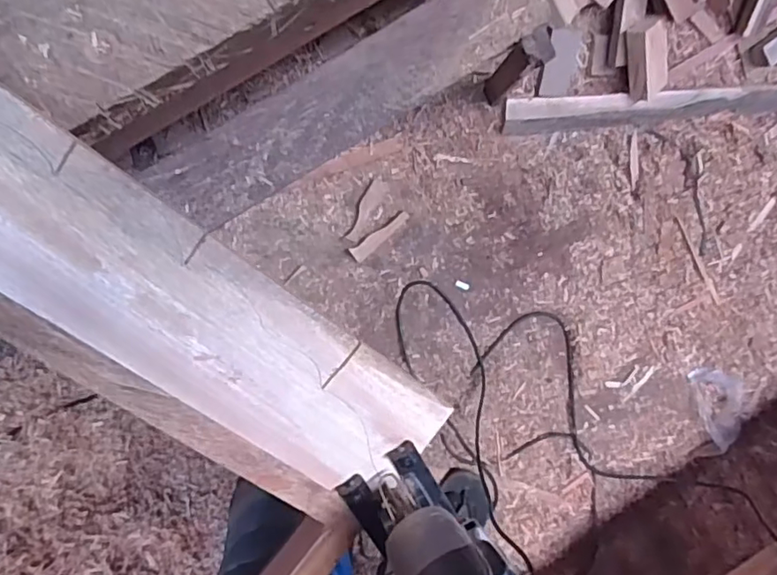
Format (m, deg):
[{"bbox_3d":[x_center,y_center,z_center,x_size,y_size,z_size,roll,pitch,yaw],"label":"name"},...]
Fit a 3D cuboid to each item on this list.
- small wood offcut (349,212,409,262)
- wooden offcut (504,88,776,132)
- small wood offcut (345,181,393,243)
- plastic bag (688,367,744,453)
[{"bbox_3d":[-0.014,-0.095,1.085,0.127,0.007,0.030,-36,101,-2],"label":"small wood offcut"},{"bbox_3d":[0.503,-0.329,1.056,0.588,0.053,0.051,-4,92,-3],"label":"wooden offcut"},{"bbox_3d":[-0.042,-0.143,1.069,0.035,0.012,0.122,35,89,-3],"label":"small wood offcut"},{"bbox_3d":[0.670,0.236,1.161,0.093,0.012,0.163,-18,92,-2],"label":"plastic bag"}]

